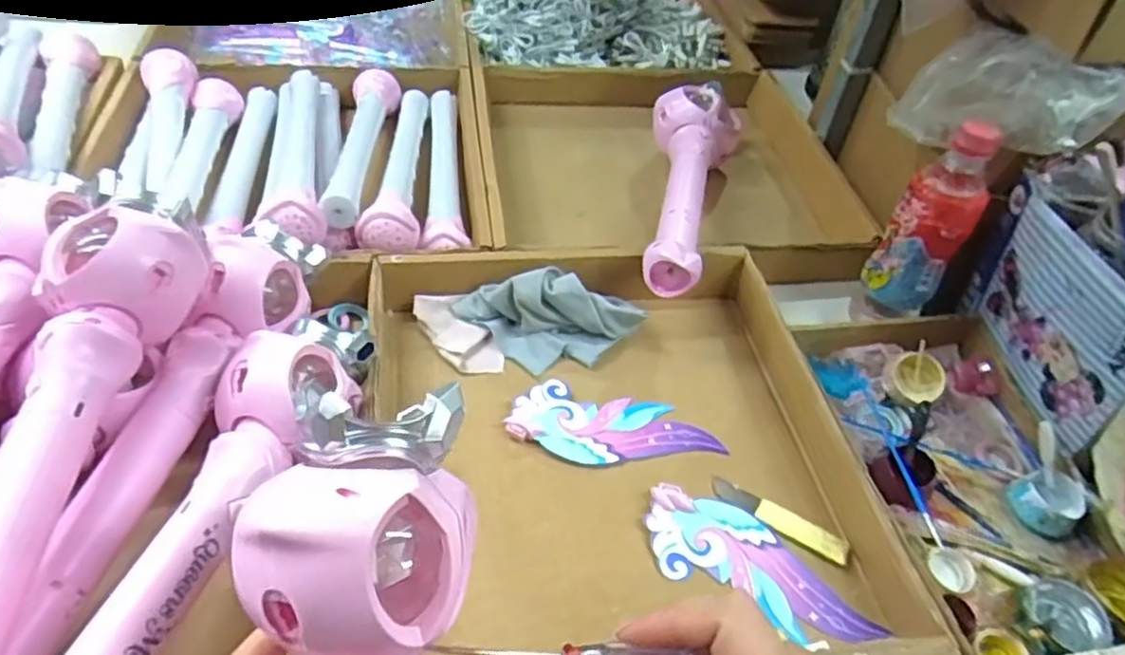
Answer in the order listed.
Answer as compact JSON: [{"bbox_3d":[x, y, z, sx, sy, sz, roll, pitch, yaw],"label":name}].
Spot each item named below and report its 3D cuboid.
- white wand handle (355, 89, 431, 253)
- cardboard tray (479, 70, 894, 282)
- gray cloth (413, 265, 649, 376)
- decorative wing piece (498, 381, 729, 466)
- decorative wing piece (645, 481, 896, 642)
[{"bbox_3d":[-0.170,-0.182,0.715,0.052,0.049,0.305,-1,47,-8],"label":"white wand handle"},{"bbox_3d":[0.105,-0.184,0.778,0.376,0.070,0.389,-2,47,-9],"label":"cardboard tray"},{"bbox_3d":[-0.029,-0.006,0.602,0.194,0.053,0.074,2,47,-6],"label":"gray cloth"},{"bbox_3d":[0.042,0.081,0.558,0.166,0.007,0.071,12,47,-1],"label":"decorative wing piece"},{"bbox_3d":[0.138,0.165,0.486,0.167,0.013,0.066,22,48,13],"label":"decorative wing piece"}]

